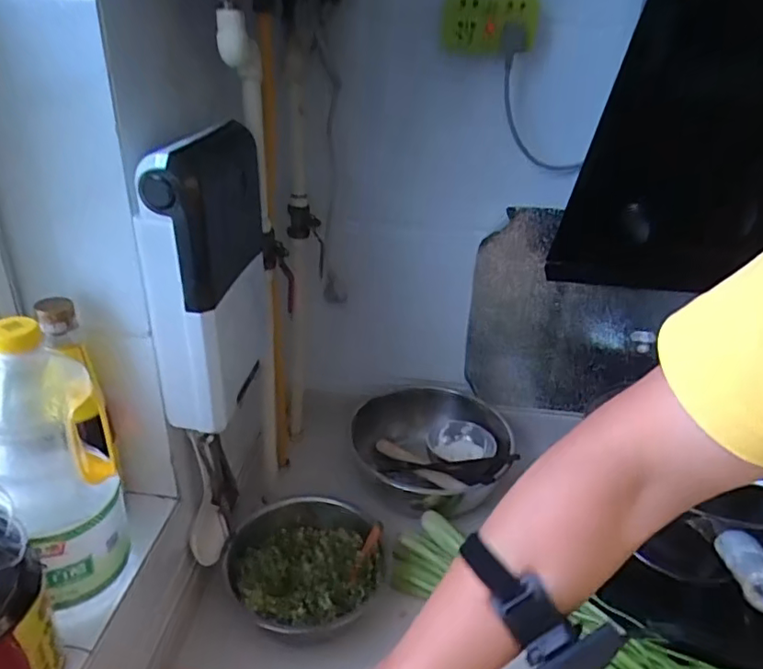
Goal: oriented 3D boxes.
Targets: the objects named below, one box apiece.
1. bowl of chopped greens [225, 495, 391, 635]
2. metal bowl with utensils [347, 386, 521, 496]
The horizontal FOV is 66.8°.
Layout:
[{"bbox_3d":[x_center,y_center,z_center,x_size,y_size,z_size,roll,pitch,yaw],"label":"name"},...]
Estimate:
[{"bbox_3d":[-0.102,0.311,0.764,0.202,0.072,0.209,3,29,-1],"label":"bowl of chopped greens"},{"bbox_3d":[0.084,0.201,0.992,0.270,0.101,0.290,3,29,-1],"label":"metal bowl with utensils"}]

